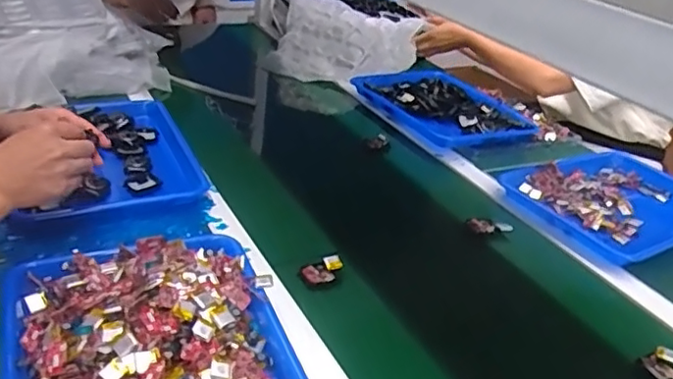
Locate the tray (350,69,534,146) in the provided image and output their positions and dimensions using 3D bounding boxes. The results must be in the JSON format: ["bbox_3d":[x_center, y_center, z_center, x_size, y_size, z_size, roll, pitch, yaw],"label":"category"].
[{"bbox_3d":[0.193,-0.162,1.154,0.210,0.034,0.295,-12,34,-30],"label":"tray"}]

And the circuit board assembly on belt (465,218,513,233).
[{"bbox_3d":[0.215,0.051,0.873,0.063,0.015,0.020,4,30,-1],"label":"circuit board assembly on belt"}]

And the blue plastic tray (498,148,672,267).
[{"bbox_3d":[0.449,0.010,0.974,0.315,0.023,0.255,-13,34,-27],"label":"blue plastic tray"}]

